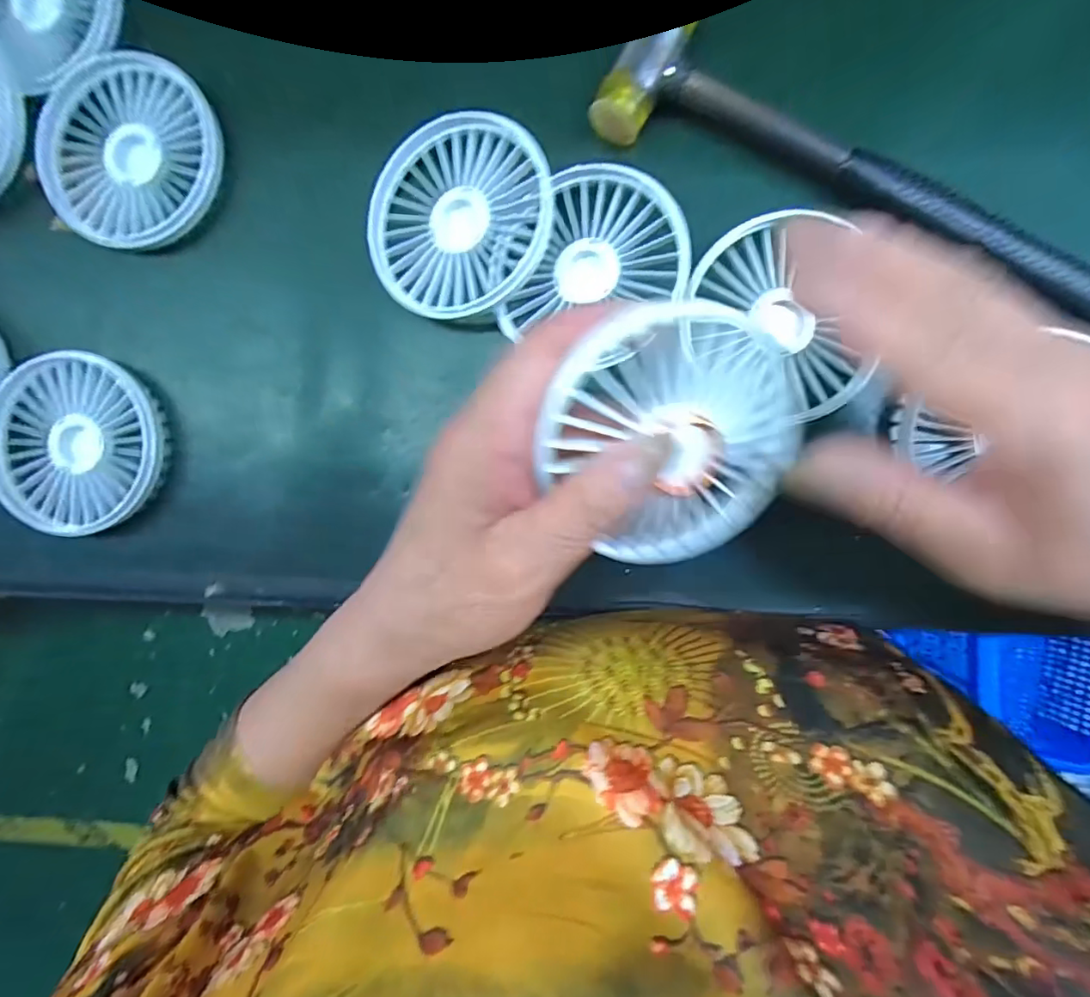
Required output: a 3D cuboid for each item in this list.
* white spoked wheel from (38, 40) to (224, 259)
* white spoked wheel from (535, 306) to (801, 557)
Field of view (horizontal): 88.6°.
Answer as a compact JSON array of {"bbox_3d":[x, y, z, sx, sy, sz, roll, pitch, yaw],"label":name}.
[{"bbox_3d":[-0.206,-0.172,0.277,0.086,0.009,0.089,0,92,4],"label":"white spoked wheel"},{"bbox_3d":[0.042,-0.022,0.189,0.080,0.022,0.087,-8,118,-15],"label":"white spoked wheel"}]

